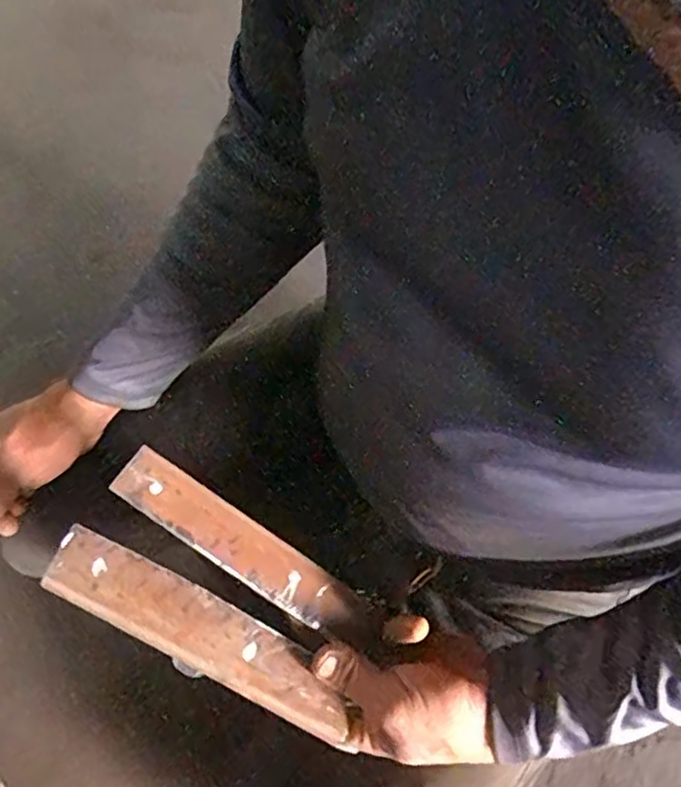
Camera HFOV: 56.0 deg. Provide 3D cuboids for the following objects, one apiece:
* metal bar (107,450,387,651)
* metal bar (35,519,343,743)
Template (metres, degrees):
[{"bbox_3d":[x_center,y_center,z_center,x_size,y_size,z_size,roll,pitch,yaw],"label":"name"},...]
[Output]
[{"bbox_3d":[-0.058,0.106,0.426,0.199,0.010,0.036,36,70,-7],"label":"metal bar"},{"bbox_3d":[-0.087,0.153,0.407,0.209,0.011,0.045,32,69,-2],"label":"metal bar"}]

